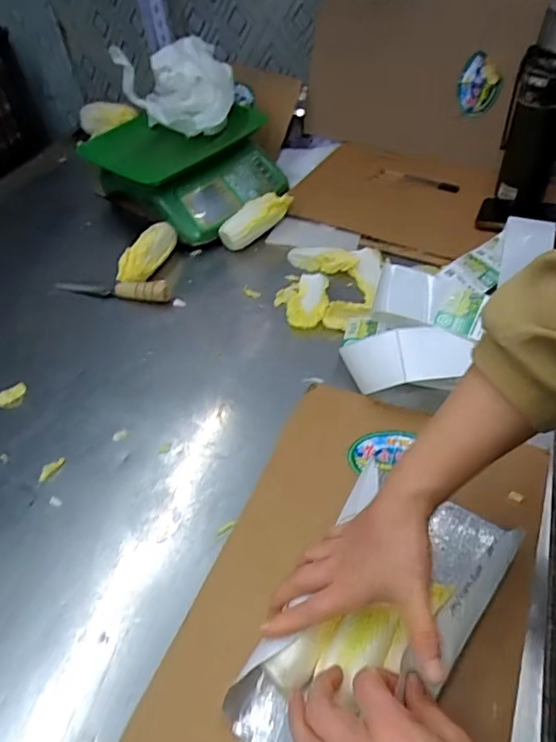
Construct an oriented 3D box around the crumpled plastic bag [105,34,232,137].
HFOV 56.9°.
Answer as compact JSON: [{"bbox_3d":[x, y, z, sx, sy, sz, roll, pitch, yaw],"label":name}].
[{"bbox_3d":[-0.165,-0.473,0.853,0.177,0.117,0.134,-11,47,-4],"label":"crumpled plastic bag"}]

